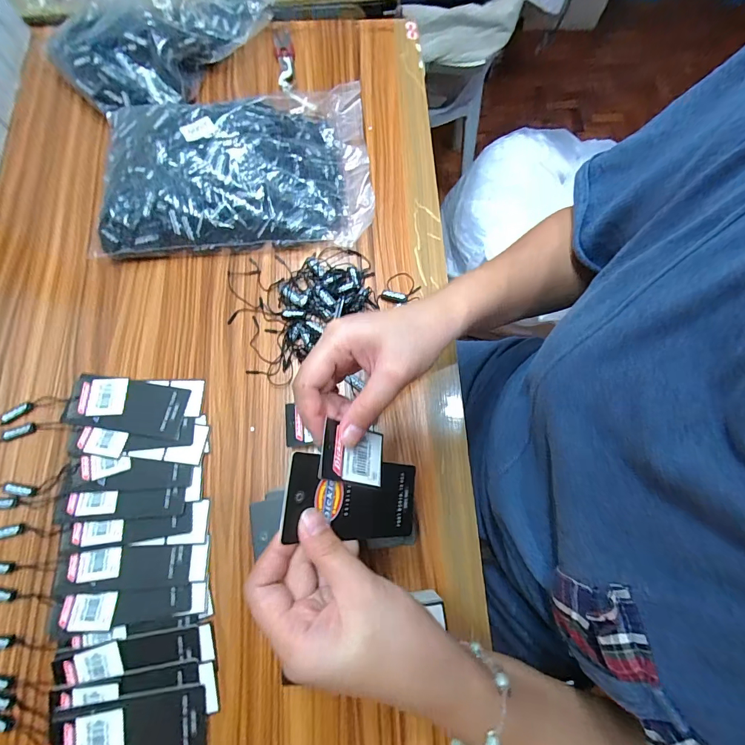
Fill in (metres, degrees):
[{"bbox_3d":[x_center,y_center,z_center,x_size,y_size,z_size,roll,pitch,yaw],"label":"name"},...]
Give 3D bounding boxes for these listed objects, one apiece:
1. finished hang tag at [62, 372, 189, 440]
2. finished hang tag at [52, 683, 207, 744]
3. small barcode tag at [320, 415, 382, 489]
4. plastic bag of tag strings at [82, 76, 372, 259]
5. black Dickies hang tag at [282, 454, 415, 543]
[{"bbox_3d":[-0.227,0.030,0.345,0.107,0.004,0.048,8,75,2],"label":"finished hang tag"},{"bbox_3d":[-0.178,0.265,0.275,0.106,0.004,0.048,-4,78,-6],"label":"finished hang tag"},{"bbox_3d":[-0.012,0.053,0.240,0.048,0.004,0.036,22,58,-36],"label":"small barcode tag"},{"bbox_3d":[-0.139,-0.220,0.388,0.266,0.052,0.177,-6,75,-1],"label":"plastic bag of tag strings"},{"bbox_3d":[-0.008,0.081,0.238,0.107,0.005,0.048,18,73,-40],"label":"black Dickies hang tag"}]

